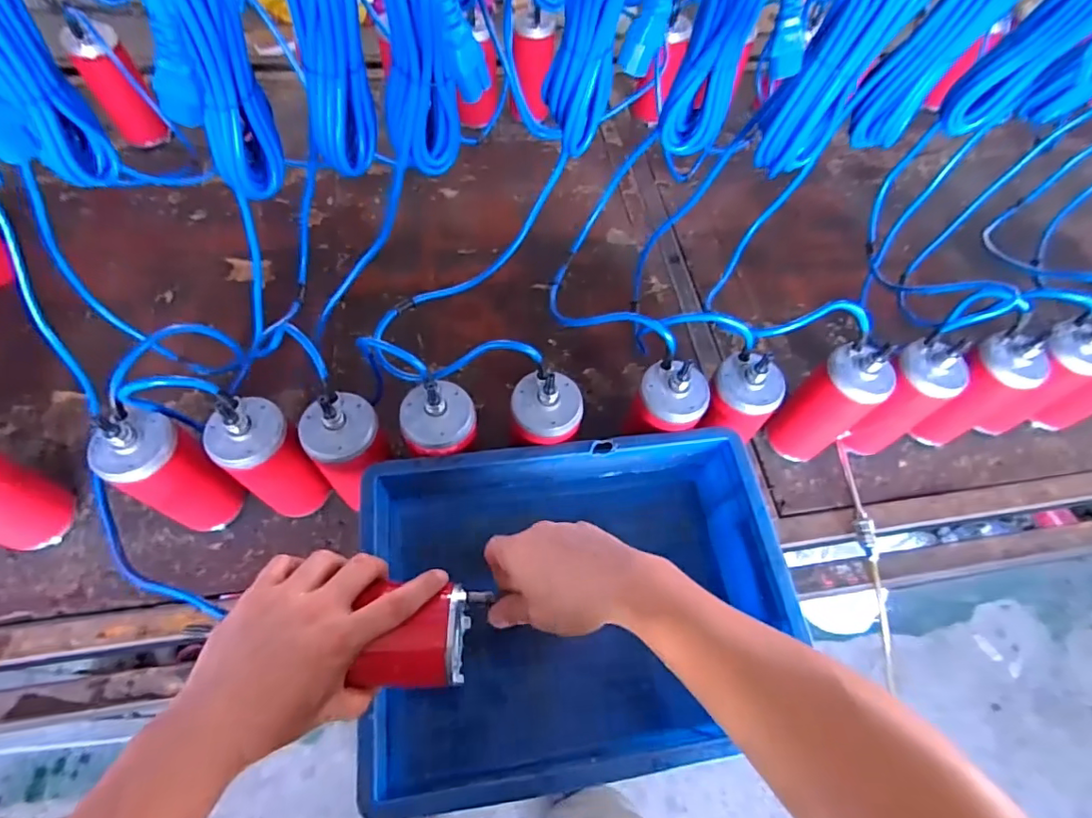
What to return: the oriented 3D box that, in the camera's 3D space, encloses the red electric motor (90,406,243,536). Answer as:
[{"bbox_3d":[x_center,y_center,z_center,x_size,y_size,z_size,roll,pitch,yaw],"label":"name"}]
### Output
[{"bbox_3d":[-0.398,0.071,0.583,0.066,0.190,0.078,32,64,13],"label":"red electric motor"}]

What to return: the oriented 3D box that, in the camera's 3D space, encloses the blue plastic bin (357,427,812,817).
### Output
[{"bbox_3d":[0.028,0.197,0.562,0.394,0.151,0.296,-5,62,-7],"label":"blue plastic bin"}]

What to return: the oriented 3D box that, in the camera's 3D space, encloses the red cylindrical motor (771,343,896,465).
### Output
[{"bbox_3d":[0.347,0.001,0.682,0.063,0.192,0.075,-33,68,-19],"label":"red cylindrical motor"}]

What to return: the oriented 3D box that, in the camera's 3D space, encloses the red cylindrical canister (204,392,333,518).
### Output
[{"bbox_3d":[-0.296,0.061,0.594,0.067,0.195,0.071,2,61,-3],"label":"red cylindrical canister"}]

